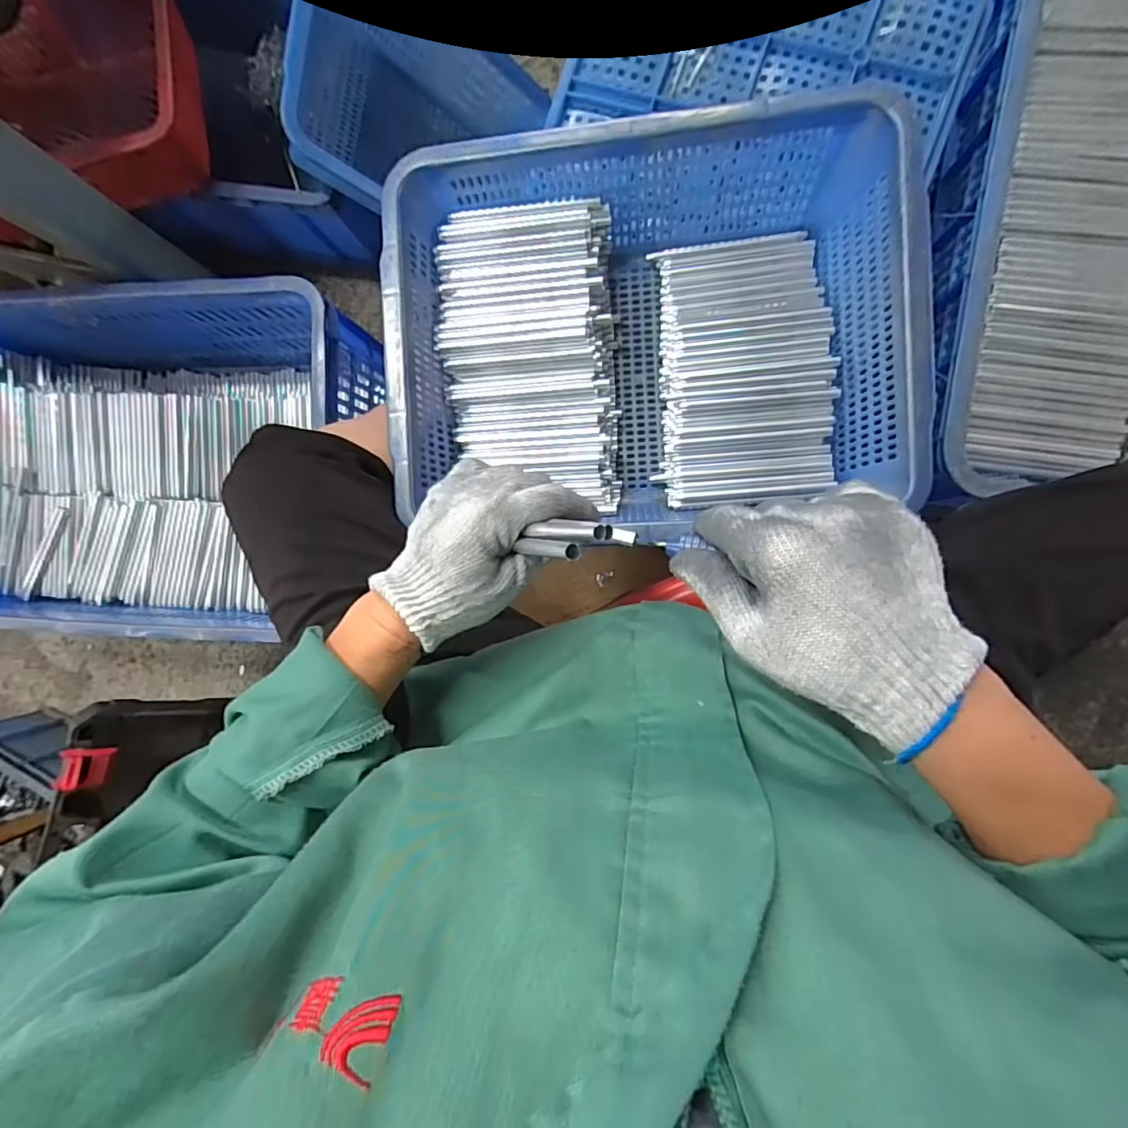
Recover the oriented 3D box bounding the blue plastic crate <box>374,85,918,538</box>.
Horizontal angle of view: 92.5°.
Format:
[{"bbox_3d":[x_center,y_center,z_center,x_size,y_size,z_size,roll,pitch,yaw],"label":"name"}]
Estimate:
[{"bbox_3d":[0.067,-0.213,0.506,0.433,0.138,0.337,-5,90,7],"label":"blue plastic crate"}]

